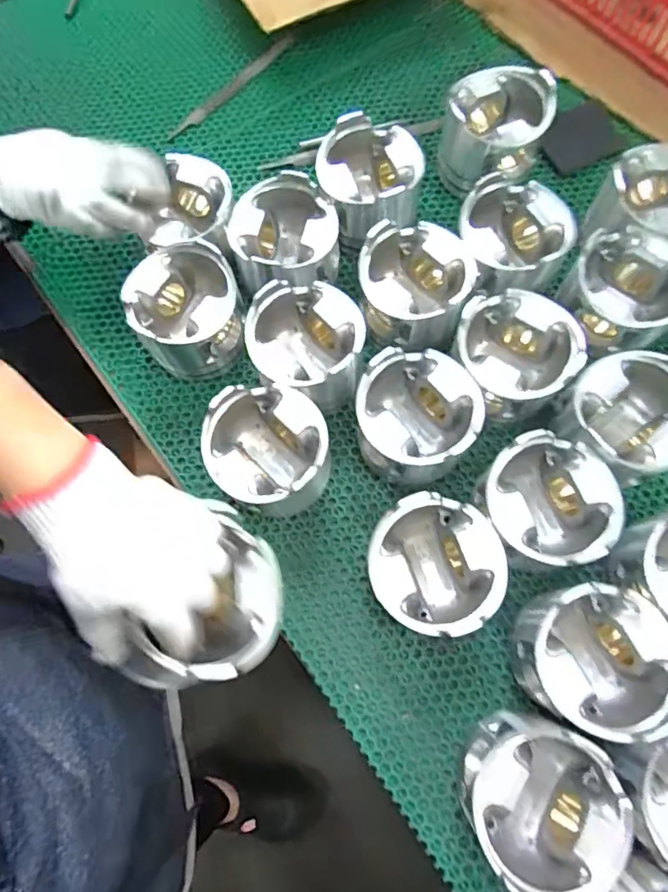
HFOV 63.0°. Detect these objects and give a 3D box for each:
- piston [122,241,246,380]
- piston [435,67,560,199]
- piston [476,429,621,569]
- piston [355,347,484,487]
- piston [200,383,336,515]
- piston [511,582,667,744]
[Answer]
[{"bbox_3d":[-0.153,-0.140,0.582,0.109,0.093,0.116,-13,73,-2],"label":"piston"},{"bbox_3d":[0.183,-0.358,0.630,0.109,0.099,0.108,-1,72,2],"label":"piston"},{"bbox_3d":[0.189,0.056,0.503,0.108,0.088,0.111,-1,72,2],"label":"piston"},{"bbox_3d":[0.079,-0.026,0.538,0.110,0.102,0.110,-1,72,2],"label":"piston"},{"bbox_3d":[-0.061,0.005,0.534,0.108,0.098,0.101,-1,72,2],"label":"piston"},{"bbox_3d":[0.221,0.178,0.464,0.117,0.094,0.113,15,74,6],"label":"piston"}]

